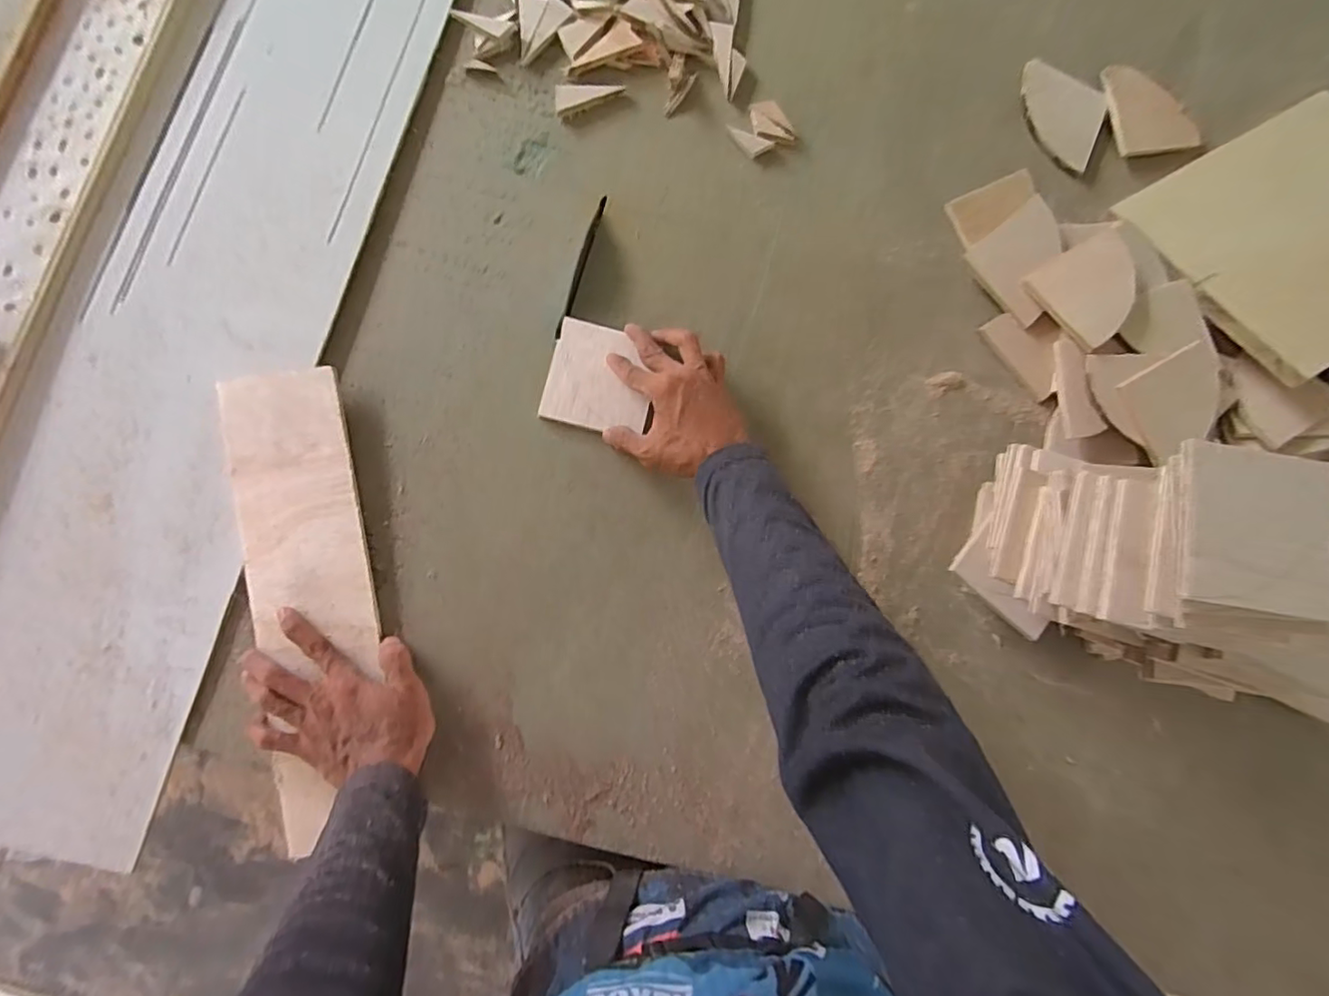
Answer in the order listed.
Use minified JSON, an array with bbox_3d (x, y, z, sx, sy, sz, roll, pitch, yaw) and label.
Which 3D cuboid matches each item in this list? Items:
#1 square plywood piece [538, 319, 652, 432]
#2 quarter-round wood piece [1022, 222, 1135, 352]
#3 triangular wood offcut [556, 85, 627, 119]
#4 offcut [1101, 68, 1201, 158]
[{"bbox_3d":[-0.062,-0.116,0.571,0.096,0.010,0.098,13,84,-6],"label":"square plywood piece"},{"bbox_3d":[0.434,-0.211,0.585,0.107,0.009,0.098,-33,67,12],"label":"quarter-round wood piece"},{"bbox_3d":[-0.078,-0.413,0.604,0.073,0.004,0.029,-24,89,-8],"label":"triangular wood offcut"},{"bbox_3d":[0.542,-0.432,0.656,0.099,0.011,0.097,-13,93,-4],"label":"offcut"}]

